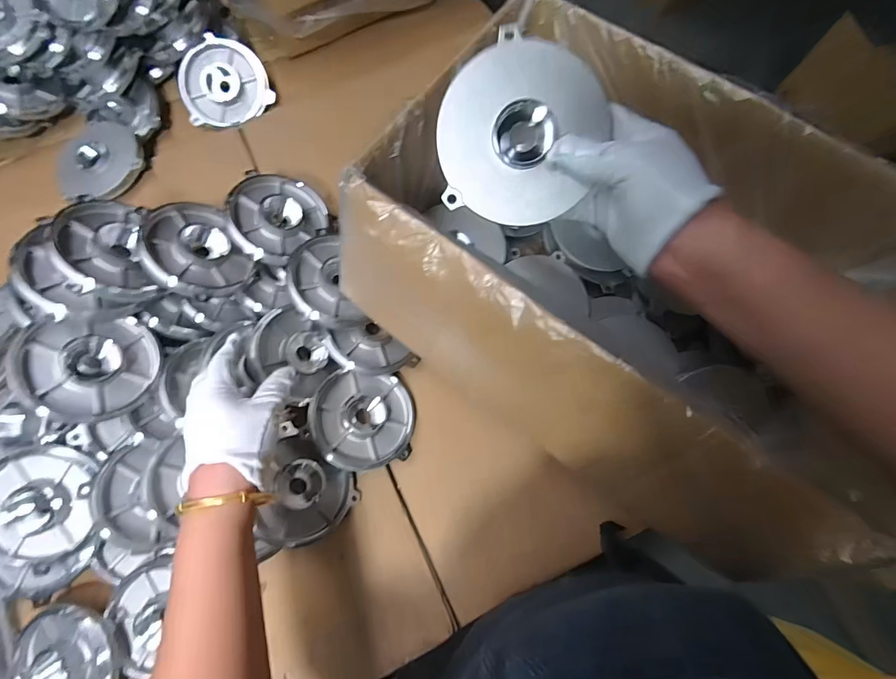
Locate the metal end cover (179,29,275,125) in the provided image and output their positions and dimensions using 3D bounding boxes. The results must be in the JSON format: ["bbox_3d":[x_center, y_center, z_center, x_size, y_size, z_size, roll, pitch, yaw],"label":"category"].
[{"bbox_3d":[-0.315,-0.357,0.597,0.115,0.024,0.115,-29,101,-2],"label":"metal end cover"}]

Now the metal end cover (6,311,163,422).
[{"bbox_3d":[-0.347,0.024,0.417,0.107,0.043,0.099,0,77,-41],"label":"metal end cover"}]

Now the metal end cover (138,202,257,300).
[{"bbox_3d":[-0.268,-0.097,0.451,0.092,0.038,0.105,-43,101,-37],"label":"metal end cover"}]

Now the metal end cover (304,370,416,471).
[{"bbox_3d":[-0.093,0.089,0.468,0.112,0.027,0.103,11,67,-15],"label":"metal end cover"}]

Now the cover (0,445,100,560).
[{"bbox_3d":[-0.388,0.155,0.413,0.107,0.028,0.101,-6,75,0],"label":"cover"}]

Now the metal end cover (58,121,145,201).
[{"bbox_3d":[-0.458,-0.237,0.571,0.105,0.028,0.116,14,76,5],"label":"metal end cover"}]

